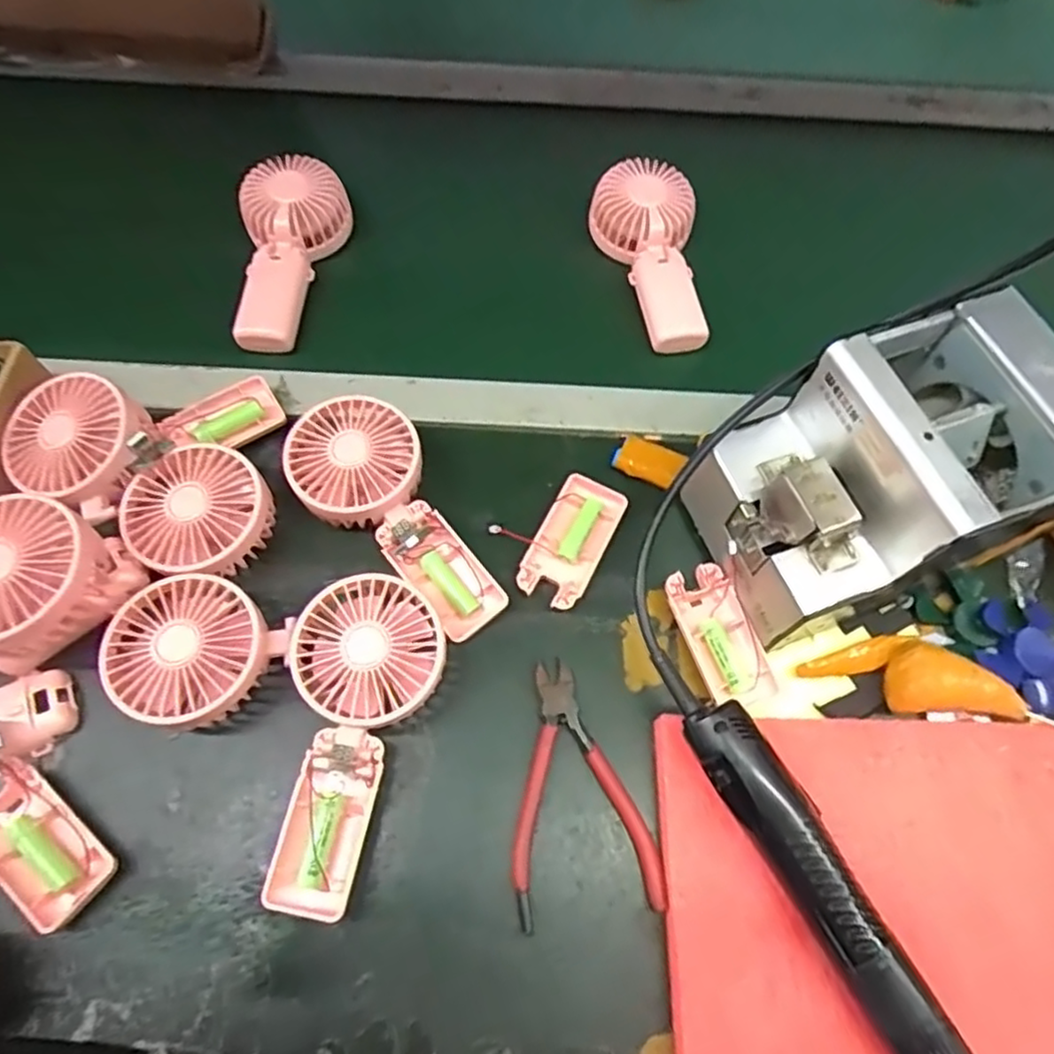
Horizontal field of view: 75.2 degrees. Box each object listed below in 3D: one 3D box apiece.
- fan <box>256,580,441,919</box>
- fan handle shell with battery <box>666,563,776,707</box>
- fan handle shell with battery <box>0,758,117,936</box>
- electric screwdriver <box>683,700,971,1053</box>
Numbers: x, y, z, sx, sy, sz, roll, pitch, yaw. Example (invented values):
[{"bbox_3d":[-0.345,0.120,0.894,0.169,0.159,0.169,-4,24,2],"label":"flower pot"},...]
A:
[{"bbox_3d":[-0.105,0.123,0.405,0.089,0.034,0.188,11,76,4],"label":"fan"},{"bbox_3d":[0.126,0.071,0.447,0.044,0.019,0.091,-17,66,-10],"label":"fan handle shell with battery"},{"bbox_3d":[-0.278,0.178,0.386,0.092,0.016,0.047,37,68,15],"label":"fan handle shell with battery"},{"bbox_3d":[0.162,0.203,0.358,0.037,0.041,0.240,-28,68,-14],"label":"electric screwdriver"}]

